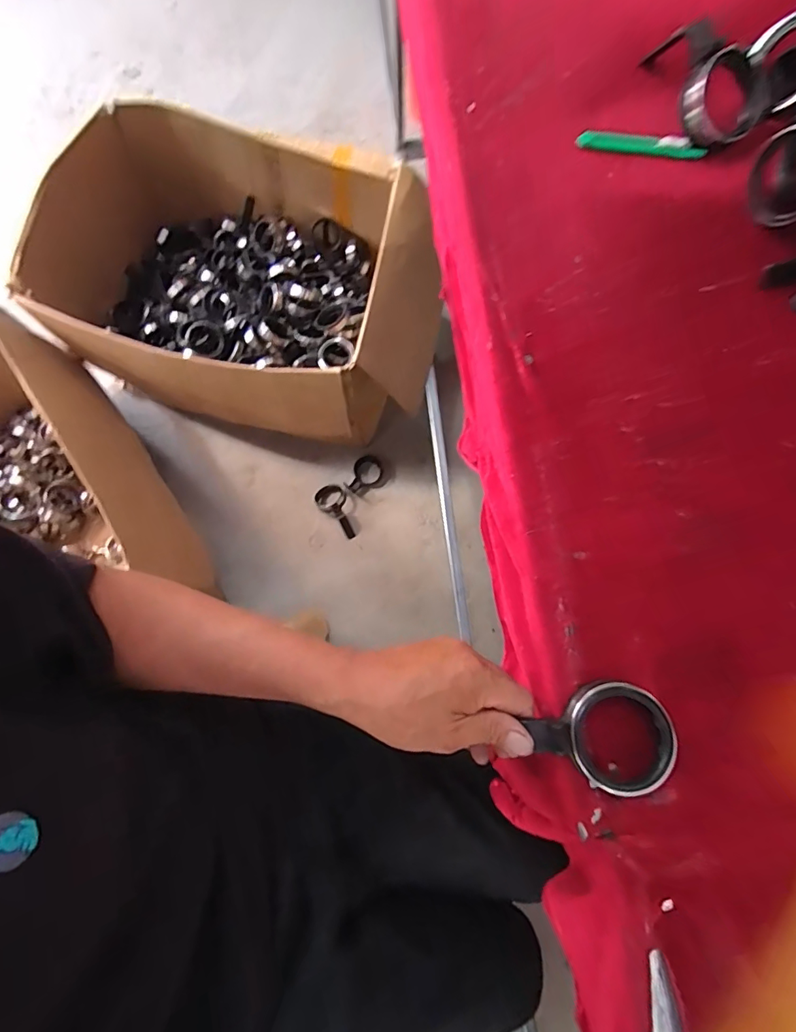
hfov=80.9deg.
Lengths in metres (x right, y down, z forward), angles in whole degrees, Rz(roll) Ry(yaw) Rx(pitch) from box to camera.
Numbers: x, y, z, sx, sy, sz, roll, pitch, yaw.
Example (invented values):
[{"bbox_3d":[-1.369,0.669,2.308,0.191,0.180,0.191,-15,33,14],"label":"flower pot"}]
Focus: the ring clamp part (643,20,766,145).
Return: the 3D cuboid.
[{"bbox_3d":[0.298,-0.415,0.442,0.081,0.050,0.123,-7,78,-2],"label":"ring clamp part"}]

